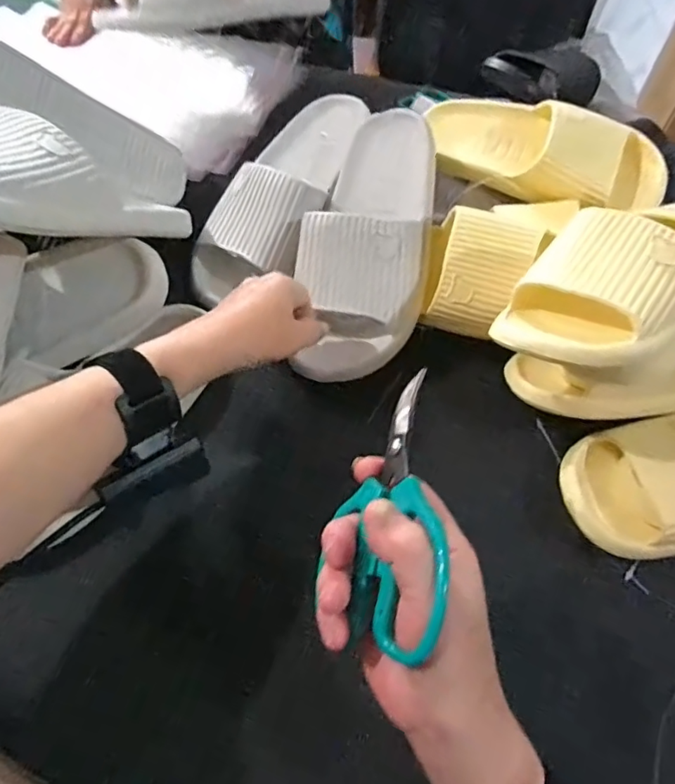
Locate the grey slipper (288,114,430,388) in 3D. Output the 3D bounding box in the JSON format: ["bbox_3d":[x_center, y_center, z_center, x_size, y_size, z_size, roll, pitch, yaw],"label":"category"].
[{"bbox_3d":[0.026,-0.149,0.485,0.111,0.060,0.279,11,71,3],"label":"grey slipper"}]

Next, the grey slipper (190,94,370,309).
[{"bbox_3d":[-0.056,-0.205,0.530,0.107,0.055,0.264,25,72,13],"label":"grey slipper"}]

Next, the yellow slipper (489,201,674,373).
[{"bbox_3d":[0.234,-0.098,0.384,0.263,0.061,0.113,-31,62,-25],"label":"yellow slipper"}]

